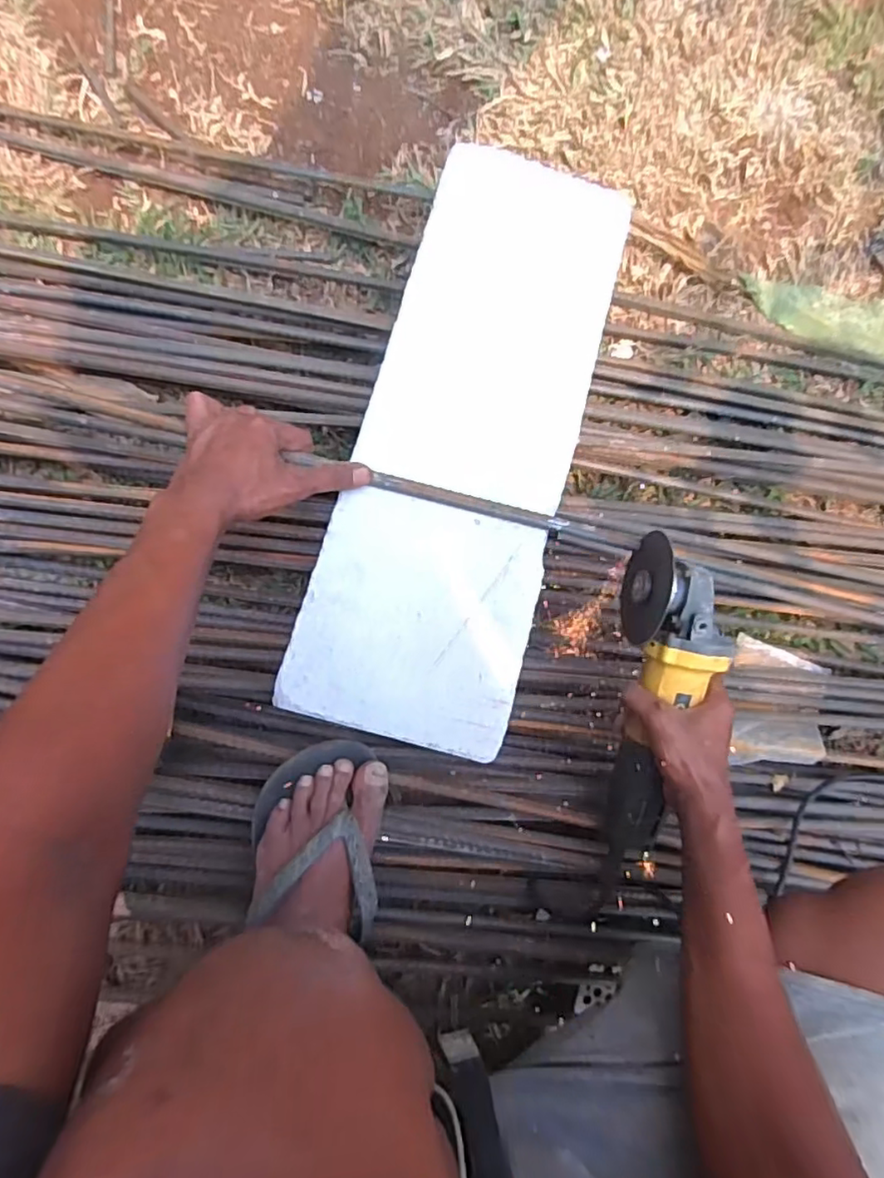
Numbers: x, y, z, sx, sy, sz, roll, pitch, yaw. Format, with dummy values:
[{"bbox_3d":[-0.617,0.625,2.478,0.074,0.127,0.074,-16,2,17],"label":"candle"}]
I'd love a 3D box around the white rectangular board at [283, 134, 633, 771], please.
[{"bbox_3d":[0.030,-0.156,0.592,0.199,0.023,0.597,17,76,-5],"label":"white rectangular board"}]

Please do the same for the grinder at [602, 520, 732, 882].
[{"bbox_3d":[0.201,0.116,0.579,0.075,0.080,0.330,1,106,-7],"label":"grinder"}]

